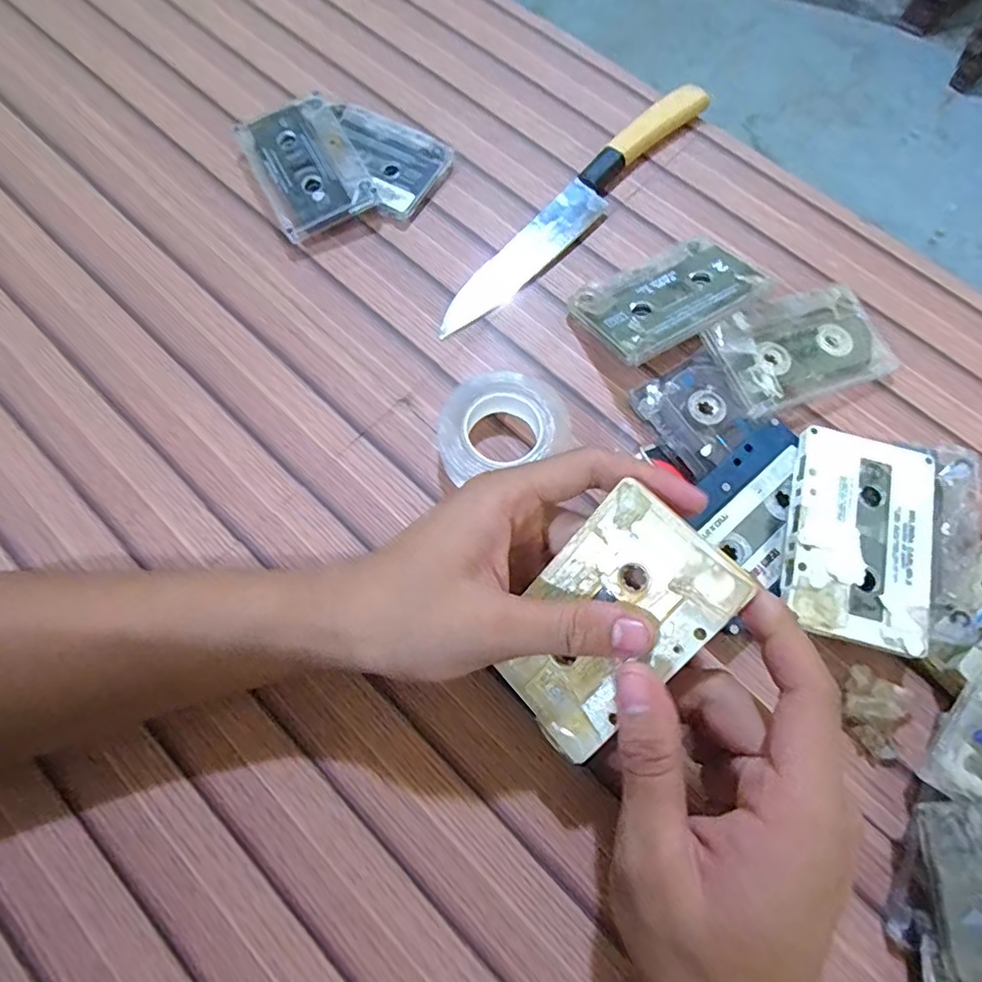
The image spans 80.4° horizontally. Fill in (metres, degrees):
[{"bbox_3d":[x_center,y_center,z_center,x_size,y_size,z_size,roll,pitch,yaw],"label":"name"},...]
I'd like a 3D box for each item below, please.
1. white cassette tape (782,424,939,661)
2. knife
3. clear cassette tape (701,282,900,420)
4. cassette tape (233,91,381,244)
[{"bbox_3d":[0.177,0.022,0.279,0.069,0.015,0.101,13,70,5],"label":"white cassette tape"},{"bbox_3d":[0.057,-0.186,0.374,0.027,0.022,0.247,40,75,14],"label":"knife"},{"bbox_3d":[0.177,-0.084,0.332,0.102,0.013,0.063,-21,71,-7],"label":"clear cassette tape"},{"bbox_3d":[-0.120,-0.213,0.376,0.064,0.010,0.098,-28,74,-4],"label":"cassette tape"}]

